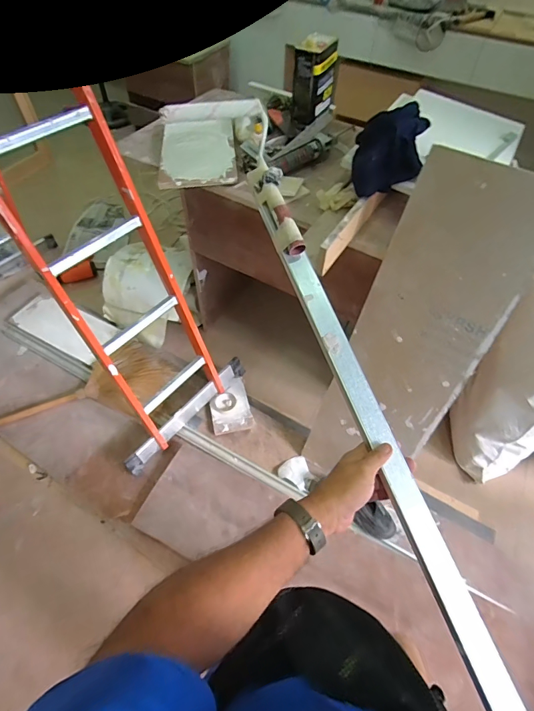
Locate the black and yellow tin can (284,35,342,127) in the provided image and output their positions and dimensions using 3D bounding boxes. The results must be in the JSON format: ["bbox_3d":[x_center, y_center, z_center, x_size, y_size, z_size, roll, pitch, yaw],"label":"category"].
[{"bbox_3d":[0.139,-0.865,1.234,0.162,0.210,0.086,-37,63,-25],"label":"black and yellow tin can"}]

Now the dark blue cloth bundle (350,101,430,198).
[{"bbox_3d":[0.308,-0.503,0.963,0.179,0.139,0.147,-11,55,-9],"label":"dark blue cloth bundle"}]

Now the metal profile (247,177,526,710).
[{"bbox_3d":[0.134,0.087,0.489,0.040,0.011,0.739,-18,72,-14],"label":"metal profile"}]

